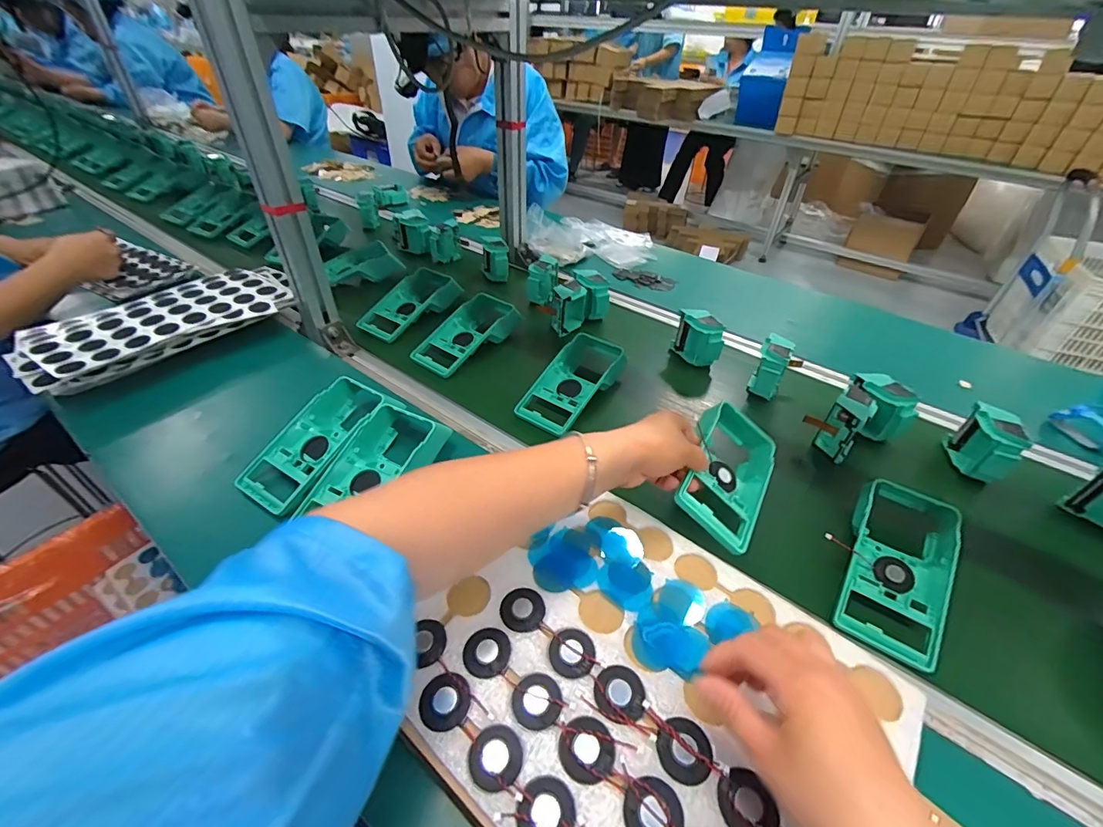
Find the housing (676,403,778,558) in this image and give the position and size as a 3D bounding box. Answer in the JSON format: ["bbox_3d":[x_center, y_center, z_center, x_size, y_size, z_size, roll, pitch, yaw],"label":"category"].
[{"bbox_3d":[0.180,0.060,0.492,0.091,0.042,0.192,40,45,4],"label":"housing"}]

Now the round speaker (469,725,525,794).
[{"bbox_3d":[-0.034,0.214,0.289,0.032,0.004,0.033,2,41,-2],"label":"round speaker"}]

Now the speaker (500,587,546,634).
[{"bbox_3d":[-0.022,0.153,0.360,0.035,0.004,0.034,2,41,-2],"label":"speaker"}]

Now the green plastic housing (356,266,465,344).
[{"bbox_3d":[-0.251,-0.194,0.823,0.113,0.059,0.212,24,45,22],"label":"green plastic housing"}]

